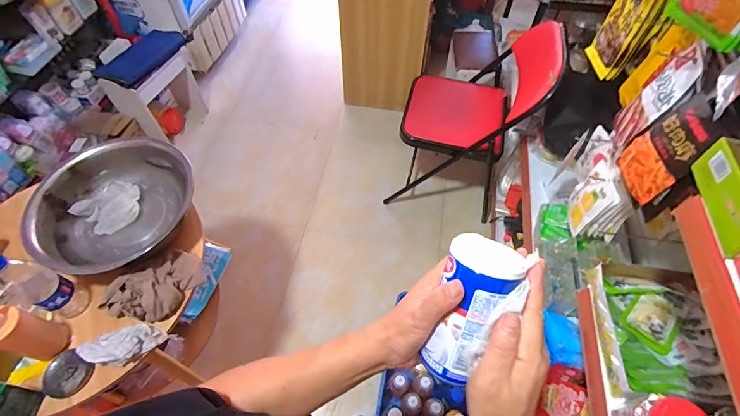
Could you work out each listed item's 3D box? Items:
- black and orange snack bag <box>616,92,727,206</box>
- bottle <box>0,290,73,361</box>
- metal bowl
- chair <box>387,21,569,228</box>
[{"bbox_3d":[0.536,-0.105,0.692,0.039,0.185,0.139,8,48,-15],"label":"black and orange snack bag"},{"bbox_3d":[-0.615,0.218,0.674,0.064,0.170,0.075,13,58,9],"label":"bottle"},{"bbox_3d":[-0.556,-0.007,0.851,0.317,0.096,0.317,0,56,1],"label":"metal bowl"},{"bbox_3d":[0.377,-0.366,1.484,0.471,0.642,0.481,15,58,11],"label":"chair"}]

